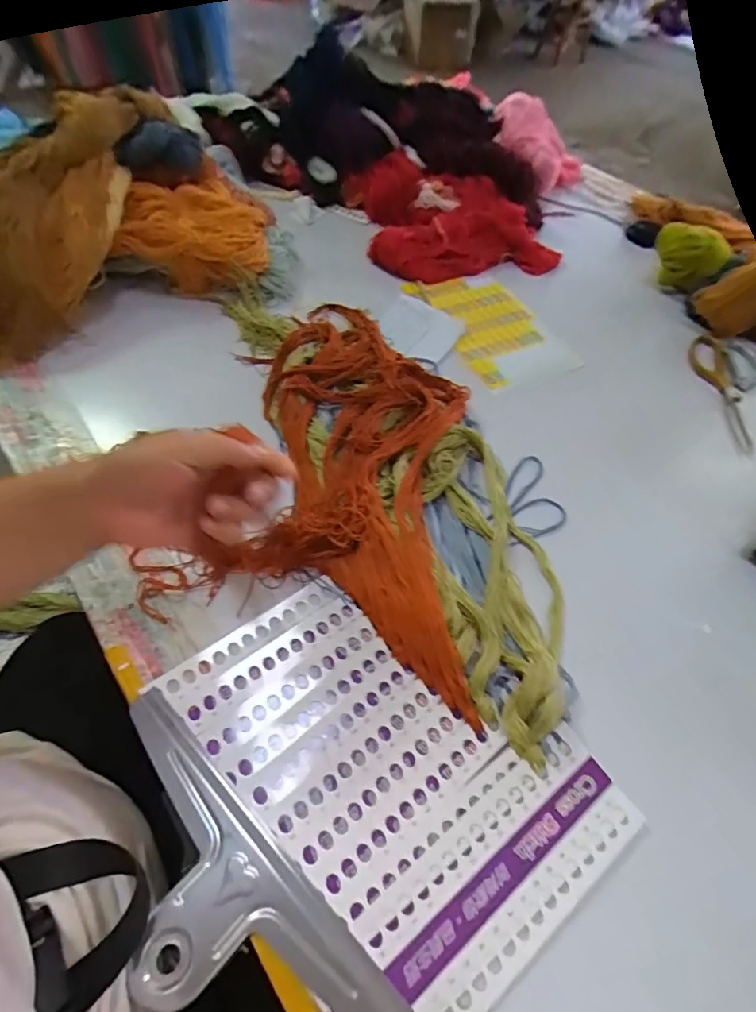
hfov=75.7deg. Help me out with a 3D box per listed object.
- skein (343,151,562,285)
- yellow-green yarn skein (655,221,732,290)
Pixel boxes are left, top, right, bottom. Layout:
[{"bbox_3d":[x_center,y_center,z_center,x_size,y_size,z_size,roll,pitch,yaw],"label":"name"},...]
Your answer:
[{"bbox_3d":[0.116,-0.492,0.831,0.297,0.079,0.281,-11,58,-12],"label":"skein"},{"bbox_3d":[0.478,-0.383,0.762,0.102,0.094,0.055,38,61,19],"label":"yellow-green yarn skein"}]

